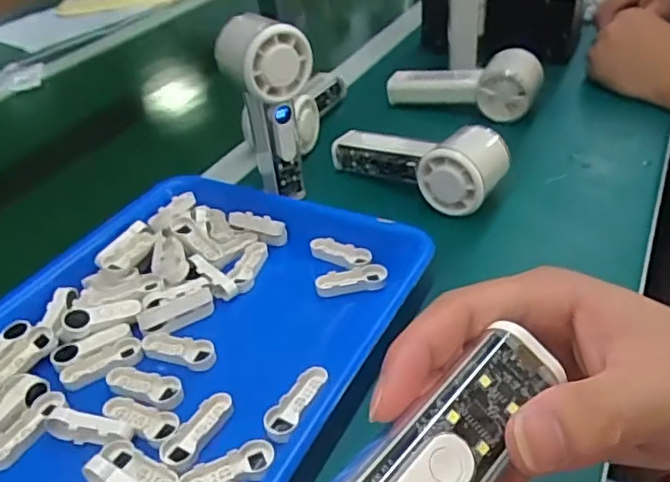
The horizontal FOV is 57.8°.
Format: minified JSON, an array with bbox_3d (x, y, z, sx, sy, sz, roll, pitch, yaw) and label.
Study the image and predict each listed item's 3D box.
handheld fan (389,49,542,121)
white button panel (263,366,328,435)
[{"bbox_3d":[0.134,-0.163,0.639,0.161,0.057,0.052,5,39,17],"label":"handheld fan"},{"bbox_3d":[-0.022,0.093,0.352,0.015,0.011,0.047,20,45,32],"label":"white button panel"}]

